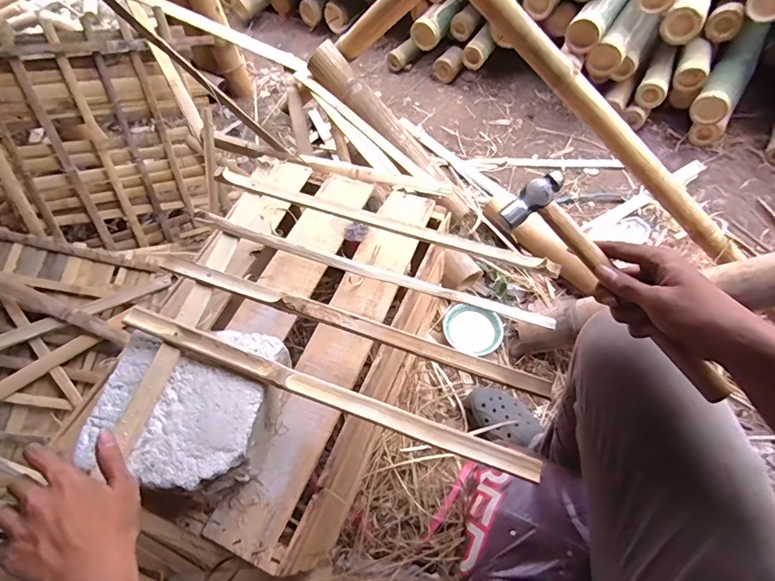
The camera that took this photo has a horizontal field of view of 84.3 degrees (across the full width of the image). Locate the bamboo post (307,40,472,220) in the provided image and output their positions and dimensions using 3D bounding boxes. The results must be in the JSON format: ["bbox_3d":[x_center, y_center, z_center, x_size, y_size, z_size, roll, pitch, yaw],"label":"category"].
[{"bbox_3d":[0.006,-0.394,1.068,0.495,0.065,0.068,43,65,-16],"label":"bamboo post"}]

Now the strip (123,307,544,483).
[{"bbox_3d":[-0.074,0.118,0.506,0.512,0.008,0.028,19,56,7],"label":"strip"}]

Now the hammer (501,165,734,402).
[{"bbox_3d":[0.222,-0.001,0.410,0.064,0.021,0.264,-38,82,-18],"label":"hammer"}]

